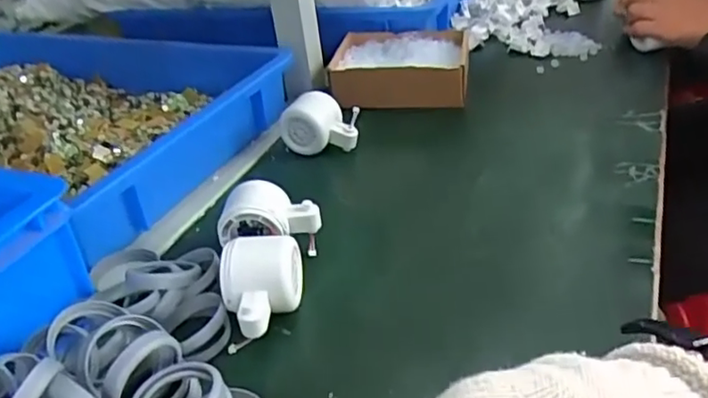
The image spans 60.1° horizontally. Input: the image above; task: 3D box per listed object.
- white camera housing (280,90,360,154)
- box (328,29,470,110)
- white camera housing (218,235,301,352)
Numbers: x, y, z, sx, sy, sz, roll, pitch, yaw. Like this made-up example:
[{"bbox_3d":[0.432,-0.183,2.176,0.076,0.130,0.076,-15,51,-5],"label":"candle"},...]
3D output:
[{"bbox_3d":[-0.038,-0.082,0.679,0.086,0.062,0.048,-7,33,1],"label":"white camera housing"},{"bbox_3d":[0.059,-0.165,0.792,0.168,0.058,0.144,0,34,11],"label":"box"},{"bbox_3d":[-0.068,0.073,0.459,0.061,0.055,0.074,-9,33,-2],"label":"white camera housing"}]

